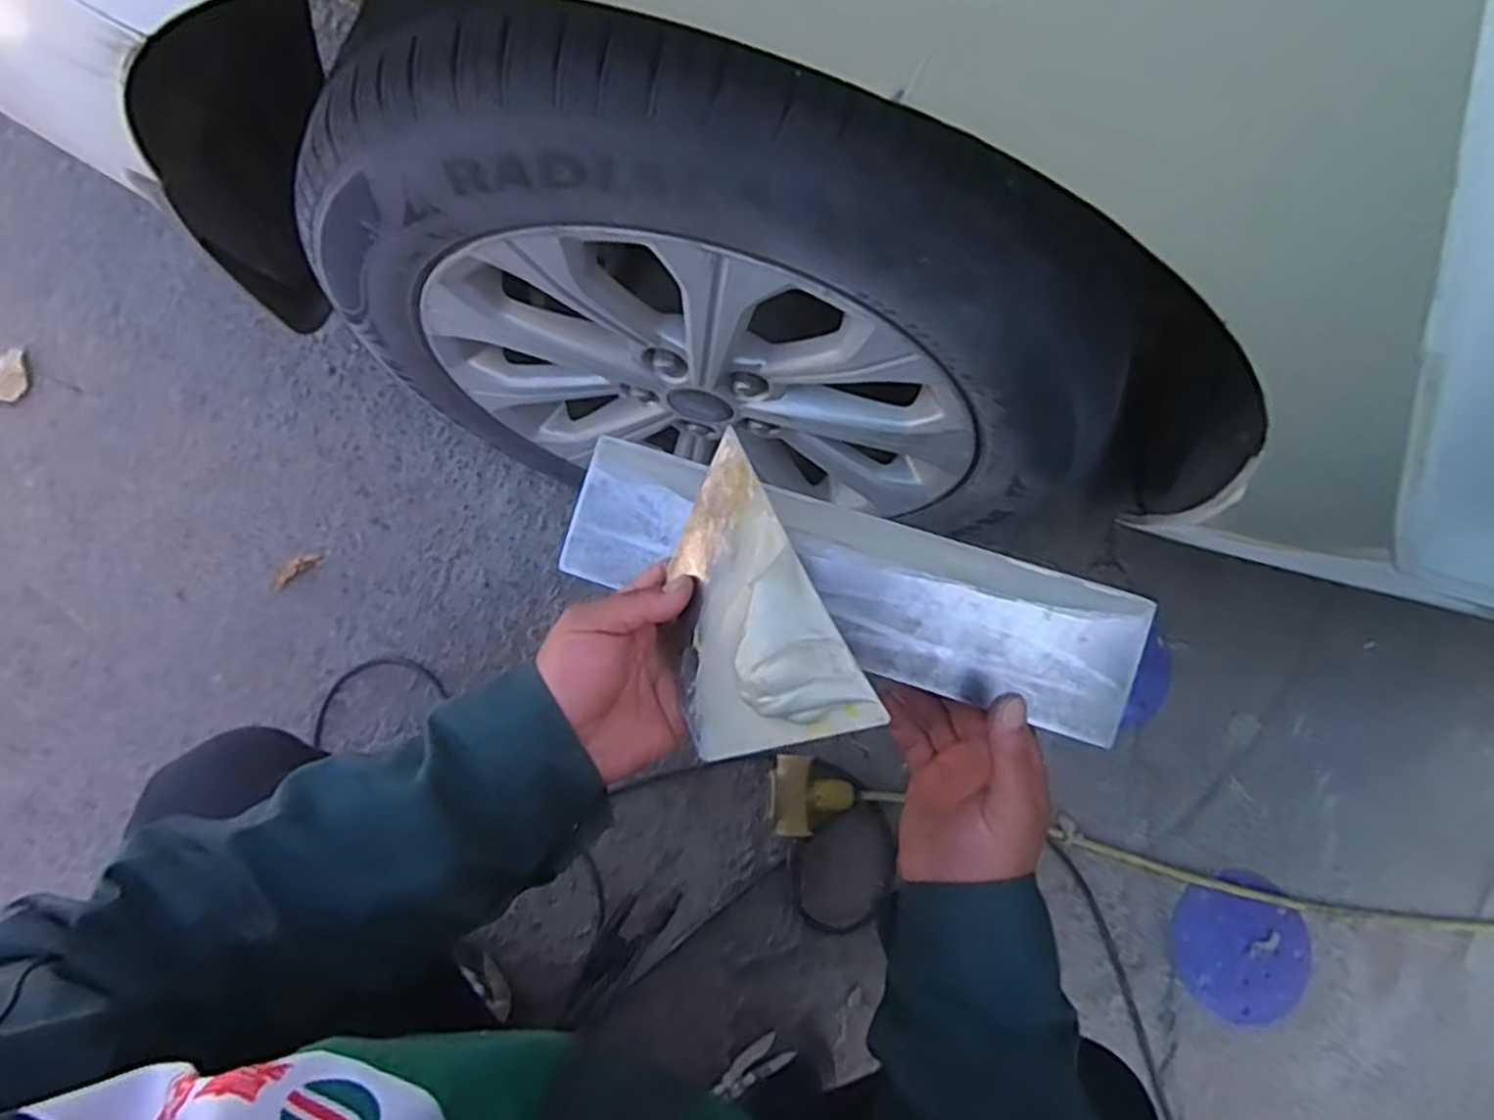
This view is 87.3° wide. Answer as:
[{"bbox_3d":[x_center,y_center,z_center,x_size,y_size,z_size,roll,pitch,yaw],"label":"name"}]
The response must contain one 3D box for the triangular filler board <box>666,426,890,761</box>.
[{"bbox_3d":[0.000,0.013,0.392,0.022,0.108,0.158,11,62,-40],"label":"triangular filler board"}]

